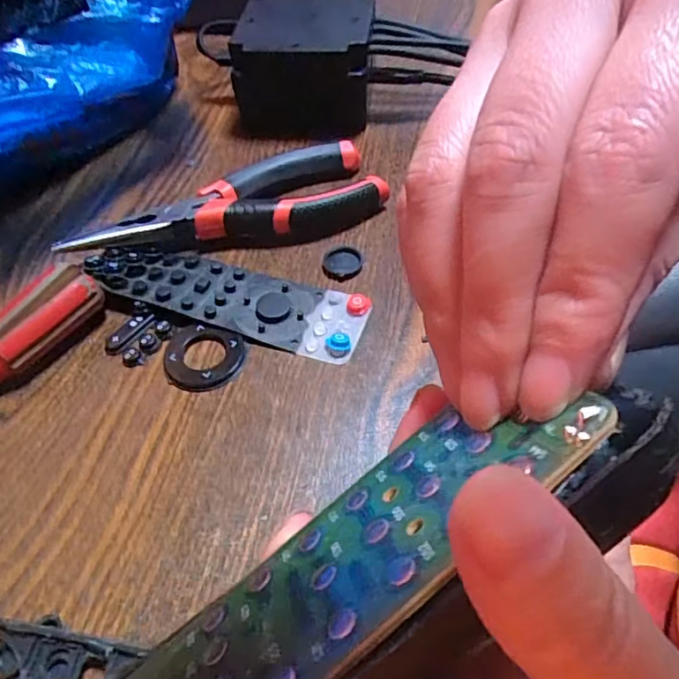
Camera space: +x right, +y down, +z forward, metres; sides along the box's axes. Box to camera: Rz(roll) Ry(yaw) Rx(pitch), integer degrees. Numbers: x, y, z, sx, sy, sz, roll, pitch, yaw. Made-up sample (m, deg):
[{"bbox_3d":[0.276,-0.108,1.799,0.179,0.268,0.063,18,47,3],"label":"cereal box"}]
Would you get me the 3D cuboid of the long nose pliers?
[{"bbox_3d":[-0.054,-0.062,0.283,0.148,0.016,0.049,-19,53,-11],"label":"long nose pliers"}]

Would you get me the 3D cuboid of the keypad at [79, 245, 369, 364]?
[{"bbox_3d":[-0.051,-0.021,0.256,0.124,0.013,0.037,14,54,14],"label":"keypad"}]

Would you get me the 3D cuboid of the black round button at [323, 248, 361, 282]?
[{"bbox_3d":[0.001,-0.036,0.269,0.018,0.004,0.019,-2,51,3],"label":"black round button"}]

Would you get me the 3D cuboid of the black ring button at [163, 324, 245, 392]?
[{"bbox_3d":[-0.058,0.007,0.240,0.034,0.004,0.030,11,53,13],"label":"black ring button"}]

